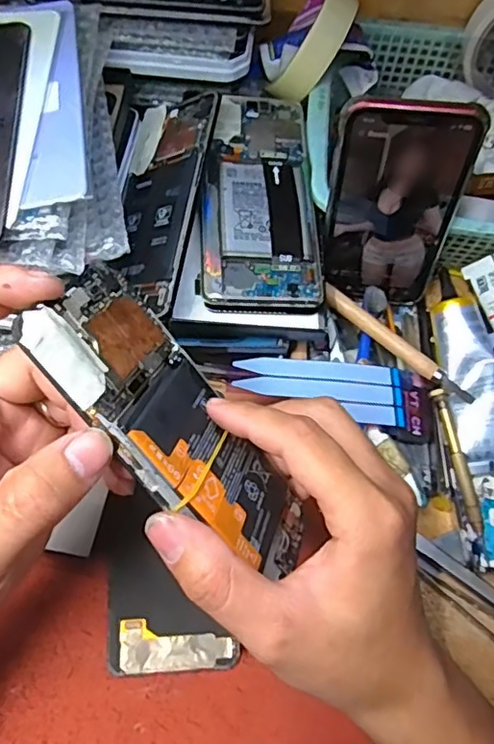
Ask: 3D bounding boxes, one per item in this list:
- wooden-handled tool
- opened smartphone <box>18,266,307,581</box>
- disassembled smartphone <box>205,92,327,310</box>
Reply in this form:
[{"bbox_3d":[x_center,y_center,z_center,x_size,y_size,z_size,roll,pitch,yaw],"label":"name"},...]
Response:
[{"bbox_3d":[0.099,-0.019,0.381,0.118,0.010,0.012,41,70,15],"label":"wooden-handled tool"},{"bbox_3d":[-0.024,0.027,0.242,0.153,0.009,0.067,50,32,-15],"label":"opened smartphone"},{"bbox_3d":[0.009,-0.115,0.374,0.073,0.007,0.160,2,70,-9],"label":"disassembled smartphone"}]

